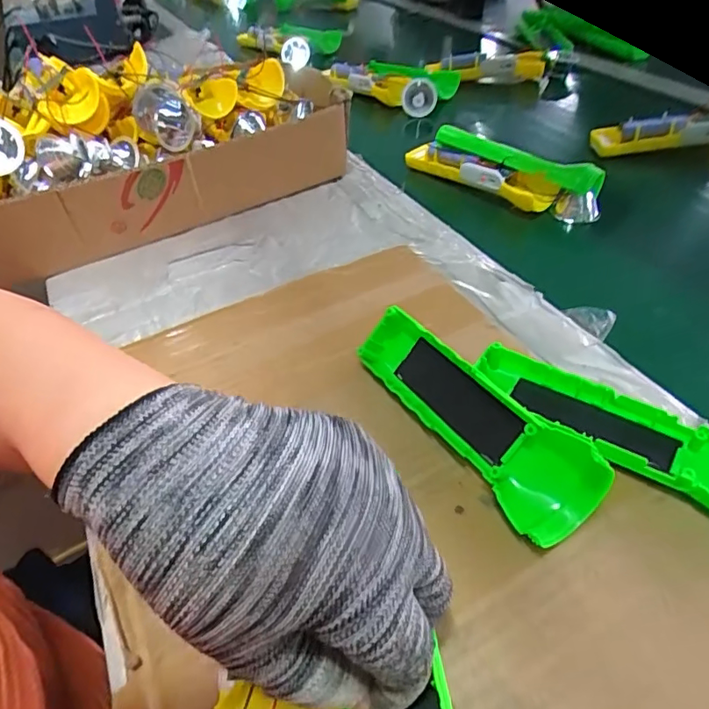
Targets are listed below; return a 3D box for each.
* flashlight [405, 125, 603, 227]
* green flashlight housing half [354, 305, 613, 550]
[{"bbox_3d":[0.133,-0.177,0.503,0.191,0.038,0.049,28,54,30],"label":"flashlight"},{"bbox_3d":[0.065,0.030,0.297,0.049,0.028,0.159,-52,49,10],"label":"green flashlight housing half"}]

